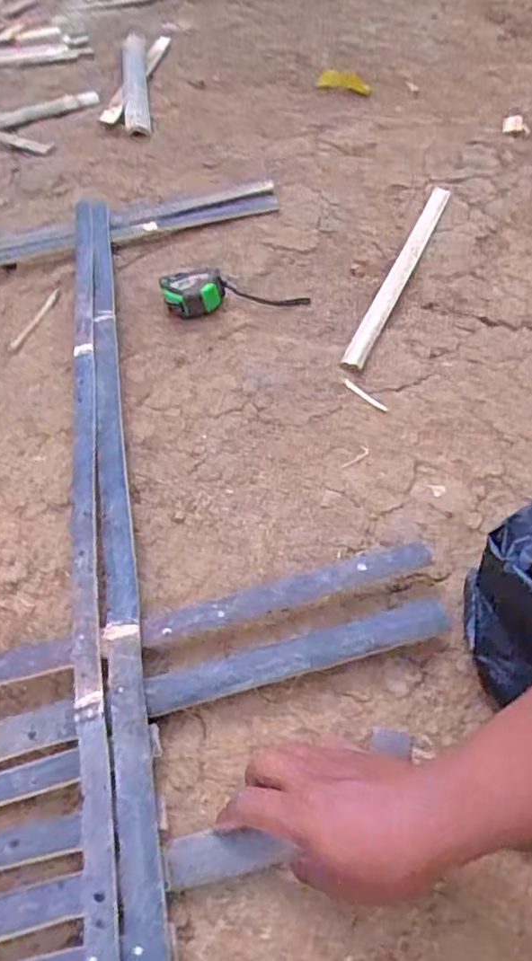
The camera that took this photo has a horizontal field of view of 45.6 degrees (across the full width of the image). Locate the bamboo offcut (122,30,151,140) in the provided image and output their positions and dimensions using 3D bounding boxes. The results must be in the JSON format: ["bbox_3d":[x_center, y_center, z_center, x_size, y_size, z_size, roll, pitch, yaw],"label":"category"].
[{"bbox_3d":[-0.264,-0.813,1.276,0.052,0.033,0.464,-9,52,-2],"label":"bamboo offcut"}]

